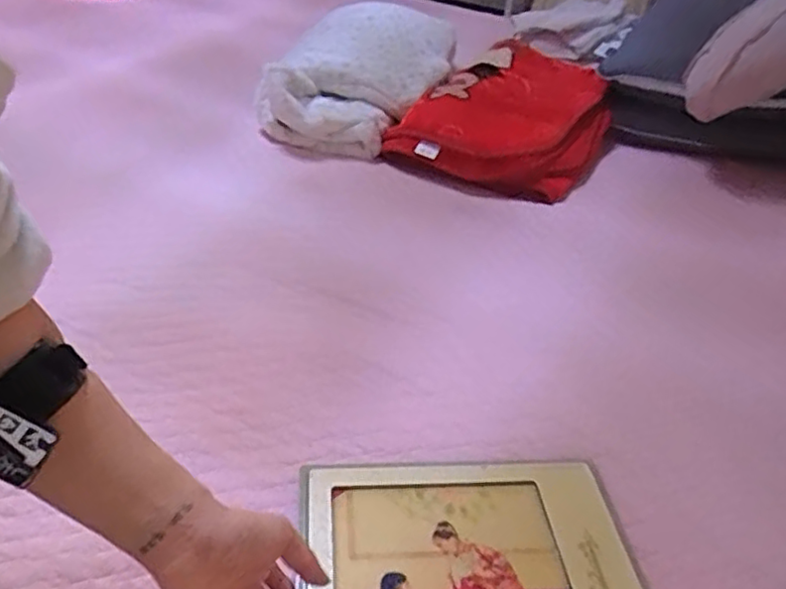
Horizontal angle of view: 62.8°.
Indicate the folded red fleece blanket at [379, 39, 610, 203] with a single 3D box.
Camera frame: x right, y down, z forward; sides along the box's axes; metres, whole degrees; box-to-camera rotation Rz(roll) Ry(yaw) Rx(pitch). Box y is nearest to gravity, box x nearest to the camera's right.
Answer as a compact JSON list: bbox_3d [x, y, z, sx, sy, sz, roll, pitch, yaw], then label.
[{"bbox_3d":[0.229,-0.324,1.222,0.335,0.135,0.436,31,46,28],"label":"folded red fleece blanket"}]

